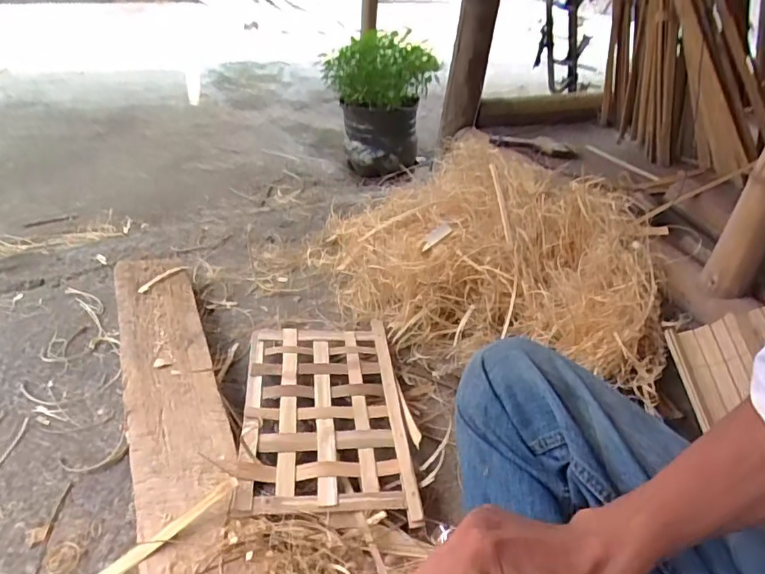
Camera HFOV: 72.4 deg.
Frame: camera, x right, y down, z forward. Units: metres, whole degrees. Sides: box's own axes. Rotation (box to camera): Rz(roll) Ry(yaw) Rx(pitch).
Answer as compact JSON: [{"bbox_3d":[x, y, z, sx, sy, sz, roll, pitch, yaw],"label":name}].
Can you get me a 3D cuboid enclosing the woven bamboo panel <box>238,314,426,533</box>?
[{"bbox_3d":[-0.085,0.168,0.775,0.230,0.017,0.367,0,35,-7],"label":"woven bamboo panel"}]

